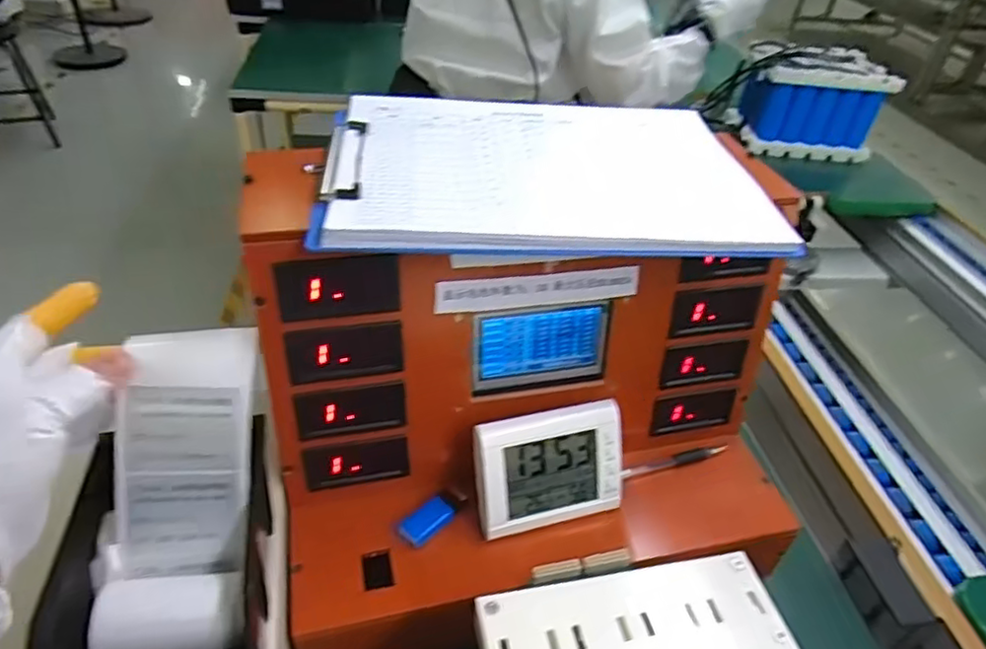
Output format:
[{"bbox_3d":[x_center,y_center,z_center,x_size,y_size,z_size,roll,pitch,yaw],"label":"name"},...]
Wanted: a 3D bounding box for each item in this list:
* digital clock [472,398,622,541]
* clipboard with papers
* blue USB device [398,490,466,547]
[{"bbox_3d":[0.042,0.109,0.495,0.111,0.090,0.025,-9,15,-16],"label":"digital clock"},{"bbox_3d":[0.035,-0.114,0.473,0.303,0.016,0.216,-1,40,-7],"label":"clipboard with papers"},{"bbox_3d":[-0.046,0.146,0.493,0.054,0.009,0.021,-28,49,-33],"label":"blue USB device"}]

